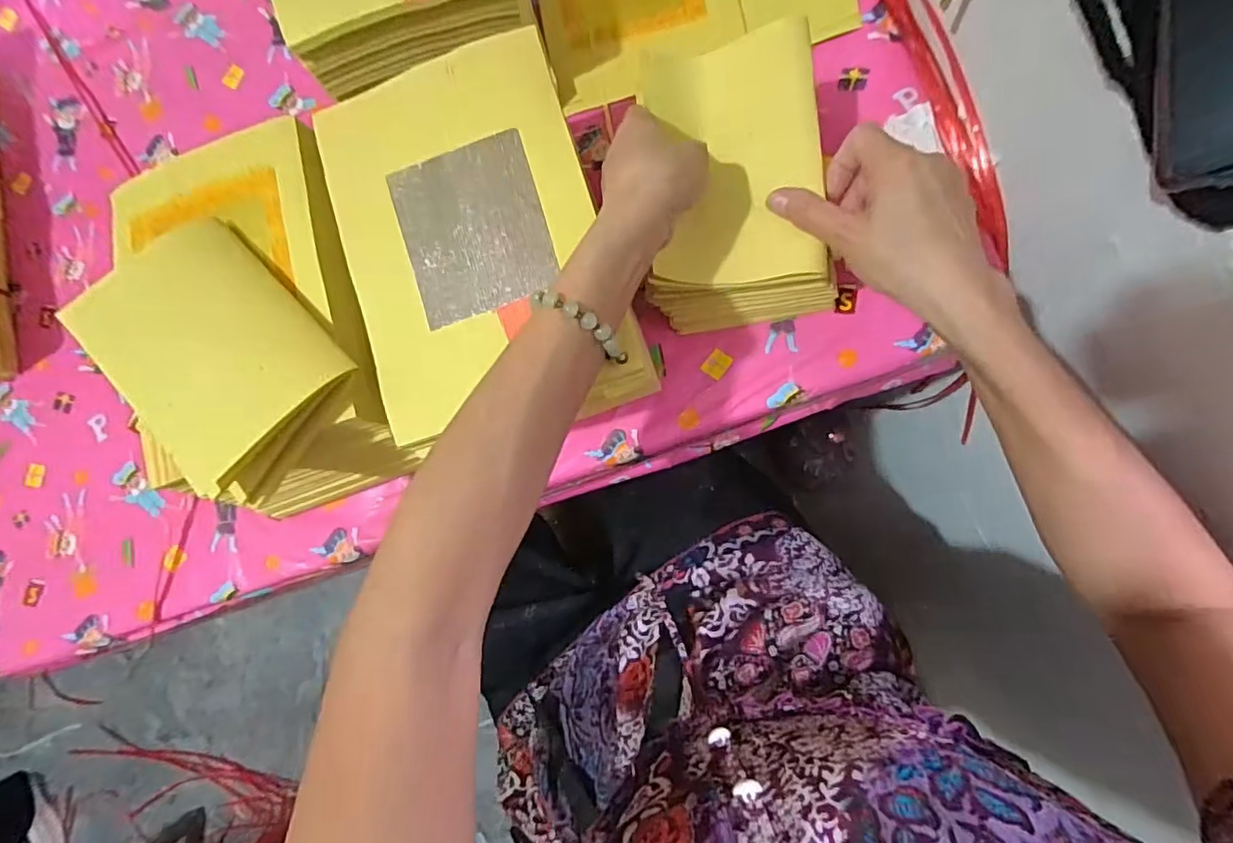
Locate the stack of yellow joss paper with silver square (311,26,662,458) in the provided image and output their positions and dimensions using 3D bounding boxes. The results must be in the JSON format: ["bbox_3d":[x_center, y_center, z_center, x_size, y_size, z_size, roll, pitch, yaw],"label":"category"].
[{"bbox_3d":[-0.088,-0.112,0.406,0.158,0.128,0.220,-18,82,4],"label":"stack of yellow joss paper with silver square"}]

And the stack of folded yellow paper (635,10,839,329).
[{"bbox_3d":[0.081,-0.161,0.397,0.114,0.076,0.172,-8,83,6],"label":"stack of folded yellow paper"}]

